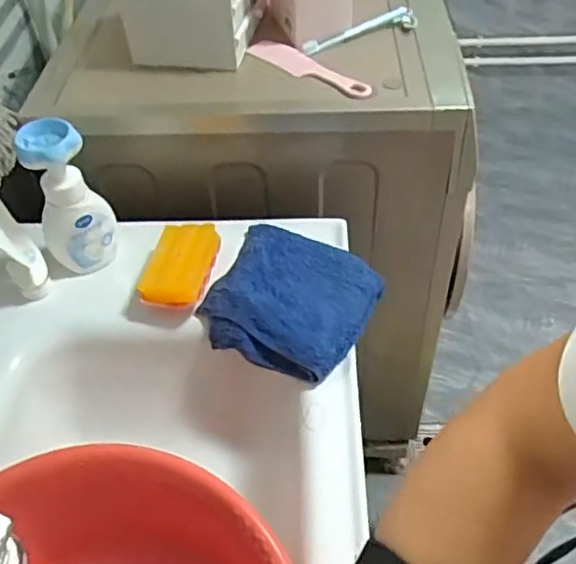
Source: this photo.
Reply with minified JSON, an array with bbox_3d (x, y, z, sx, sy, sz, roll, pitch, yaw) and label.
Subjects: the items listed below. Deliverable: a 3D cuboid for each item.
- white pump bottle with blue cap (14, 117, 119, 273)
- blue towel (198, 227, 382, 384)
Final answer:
[{"bbox_3d":[-0.262,-0.098,0.761,0.086,0.181,0.063,-24,49,-18],"label":"white pump bottle with blue cap"},{"bbox_3d":[0.002,0.016,0.750,0.193,0.039,0.179,20,51,22],"label":"blue towel"}]

